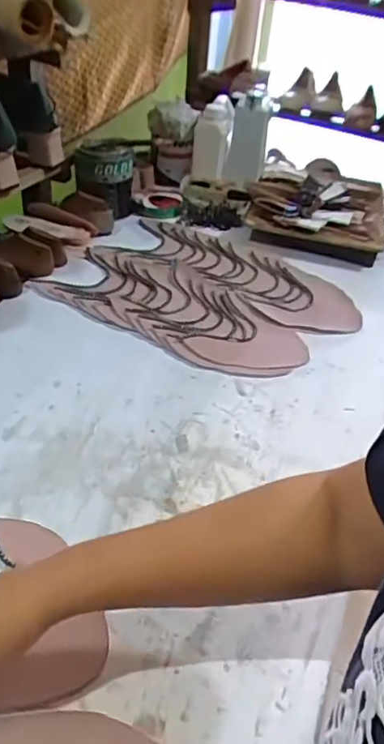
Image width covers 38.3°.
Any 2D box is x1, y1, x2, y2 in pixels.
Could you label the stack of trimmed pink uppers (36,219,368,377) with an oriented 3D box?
[{"bbox_3d":[0.019,-0.126,0.878,0.420,0.021,0.334,28,44,24],"label":"stack of trimmed pink uppers"}]

